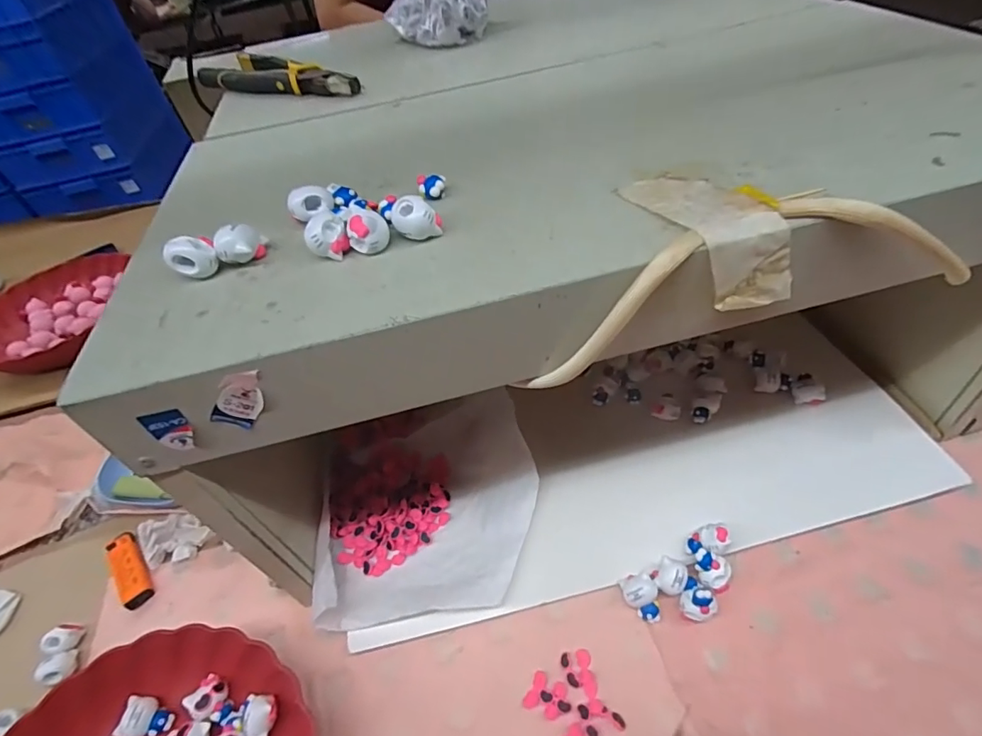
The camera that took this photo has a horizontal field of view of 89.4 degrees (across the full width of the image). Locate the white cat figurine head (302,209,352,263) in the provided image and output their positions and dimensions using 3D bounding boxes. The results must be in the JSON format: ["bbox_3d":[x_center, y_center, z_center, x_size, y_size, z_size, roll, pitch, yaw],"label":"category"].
[{"bbox_3d":[-0.088,-0.070,0.268,0.022,0.023,0.016,-19,46,-7],"label":"white cat figurine head"}]

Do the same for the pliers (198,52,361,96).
[{"bbox_3d":[-0.206,-0.288,0.490,0.194,0.018,0.054,20,54,27],"label":"pliers"}]

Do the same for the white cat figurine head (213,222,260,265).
[{"bbox_3d":[-0.139,-0.067,0.273,0.019,0.022,0.017,-3,47,8],"label":"white cat figurine head"}]

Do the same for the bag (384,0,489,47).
[{"bbox_3d":[-0.050,-0.405,0.539,0.101,0.067,0.109,14,51,23],"label":"bag"}]

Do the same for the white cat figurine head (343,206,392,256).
[{"bbox_3d":[-0.066,-0.074,0.266,0.021,0.022,0.021,-19,46,-7],"label":"white cat figurine head"}]

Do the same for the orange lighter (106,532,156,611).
[{"bbox_3d":[-0.331,0.181,0.454,0.026,0.009,0.078,-35,52,-24],"label":"orange lighter"}]

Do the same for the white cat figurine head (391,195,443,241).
[{"bbox_3d":[-0.040,-0.080,0.267,0.025,0.021,0.015,-16,46,-4],"label":"white cat figurine head"}]

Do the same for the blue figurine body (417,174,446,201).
[{"bbox_3d":[-0.035,-0.109,0.300,0.016,0.012,0.011,-8,46,4],"label":"blue figurine body"}]

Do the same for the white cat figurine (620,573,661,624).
[{"bbox_3d":[0.114,0.174,0.375,0.025,0.020,0.031,-6,46,2],"label":"white cat figurine"}]

